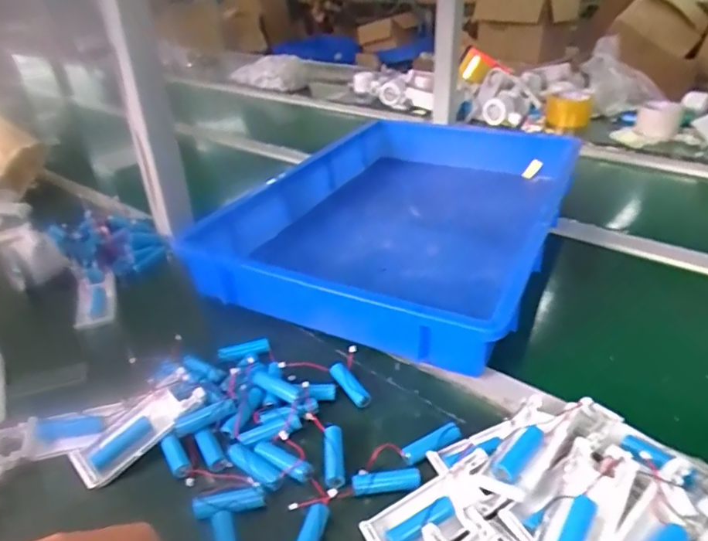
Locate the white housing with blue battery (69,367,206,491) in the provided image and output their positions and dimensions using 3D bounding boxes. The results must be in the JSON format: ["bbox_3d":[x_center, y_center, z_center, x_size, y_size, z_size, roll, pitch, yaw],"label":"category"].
[{"bbox_3d":[-0.176,0.128,0.422,0.105,0.020,0.040,-40,45,-23],"label":"white housing with blue battery"}]

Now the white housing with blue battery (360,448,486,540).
[{"bbox_3d":[0.056,0.165,0.351,0.099,0.014,0.040,-17,35,-22],"label":"white housing with blue battery"}]

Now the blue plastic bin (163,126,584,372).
[{"bbox_3d":[0.064,-0.102,0.720,0.325,0.091,0.562,13,36,24],"label":"blue plastic bin"}]

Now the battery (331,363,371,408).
[{"bbox_3d":[-0.004,0.104,0.471,0.014,0.014,0.049,-24,42,-25],"label":"battery"}]

